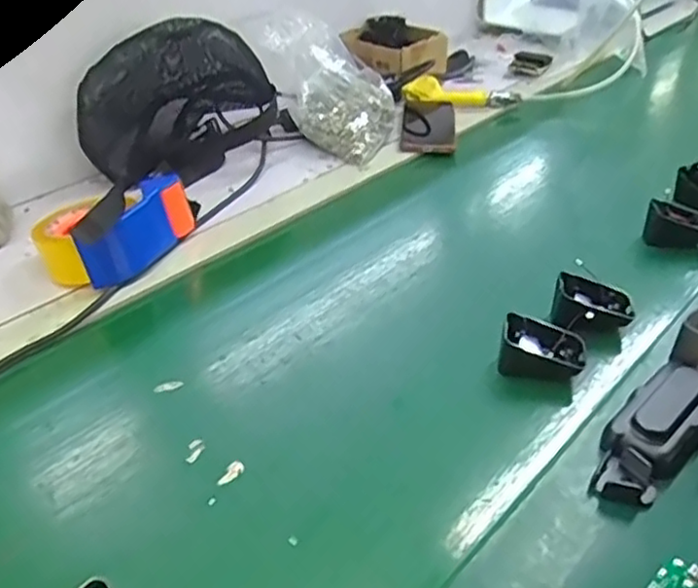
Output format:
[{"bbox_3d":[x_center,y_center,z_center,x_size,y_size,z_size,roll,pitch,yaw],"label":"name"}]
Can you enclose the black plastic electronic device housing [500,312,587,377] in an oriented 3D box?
[{"bbox_3d":[0.159,0.043,0.543,0.066,0.039,0.042,8,36,13],"label":"black plastic electronic device housing"}]

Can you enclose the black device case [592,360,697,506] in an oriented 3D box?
[{"bbox_3d":[0.224,0.093,0.473,0.055,0.025,0.148,26,44,33],"label":"black device case"}]

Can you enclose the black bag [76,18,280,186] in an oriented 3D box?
[{"bbox_3d":[-0.235,-0.262,0.872,0.241,0.171,0.166,-16,38,-19],"label":"black bag"}]

